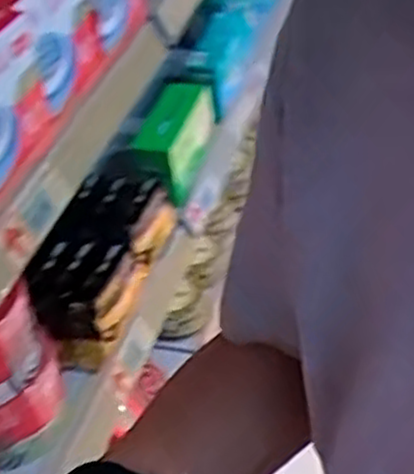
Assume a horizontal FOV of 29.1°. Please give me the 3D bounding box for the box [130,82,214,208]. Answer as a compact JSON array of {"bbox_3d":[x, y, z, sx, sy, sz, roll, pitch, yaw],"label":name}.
[{"bbox_3d":[-0.046,-0.137,1.112,0.071,0.084,0.174,11,44,18],"label":"box"}]

